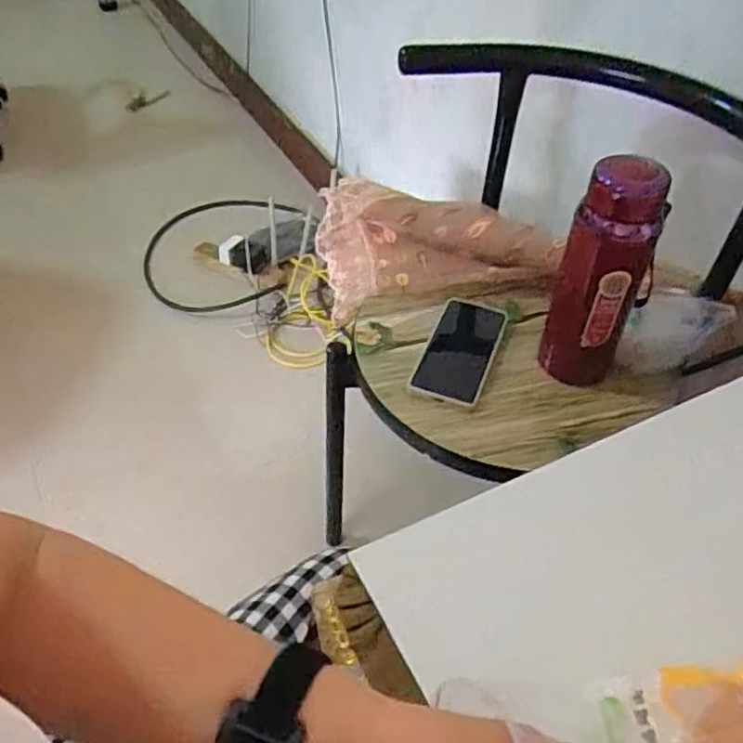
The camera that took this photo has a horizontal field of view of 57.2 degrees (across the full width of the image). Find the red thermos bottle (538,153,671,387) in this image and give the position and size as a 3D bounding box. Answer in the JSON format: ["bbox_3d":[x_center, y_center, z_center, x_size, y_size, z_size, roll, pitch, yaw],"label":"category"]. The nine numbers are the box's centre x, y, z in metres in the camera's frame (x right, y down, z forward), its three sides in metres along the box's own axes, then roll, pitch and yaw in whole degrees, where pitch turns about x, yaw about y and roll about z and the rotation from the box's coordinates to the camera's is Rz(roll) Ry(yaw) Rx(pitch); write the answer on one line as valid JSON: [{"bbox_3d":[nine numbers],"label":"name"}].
[{"bbox_3d":[0.234,-0.099,0.675,0.092,0.233,0.090,17,47,13],"label":"red thermos bottle"}]

